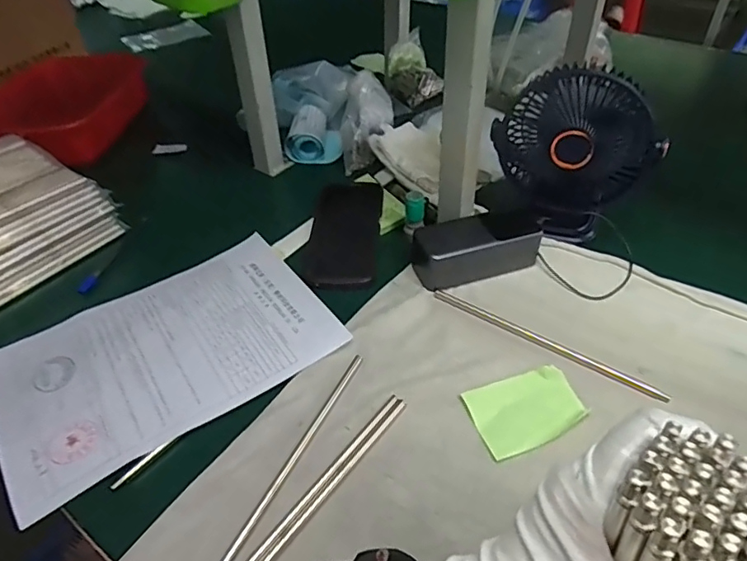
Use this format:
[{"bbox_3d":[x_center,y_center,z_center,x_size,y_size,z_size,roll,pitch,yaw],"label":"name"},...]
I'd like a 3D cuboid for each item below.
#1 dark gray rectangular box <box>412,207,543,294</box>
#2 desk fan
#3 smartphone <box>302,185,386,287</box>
[{"bbox_3d":[0.109,-0.040,0.562,0.134,0.045,0.059,-12,43,-11],"label":"dark gray rectangular box"},{"bbox_3d":[0.211,-0.124,0.572,0.163,0.175,0.069,10,43,13],"label":"desk fan"},{"bbox_3d":[-0.033,-0.059,0.615,0.078,0.016,0.169,1,42,4],"label":"smartphone"}]

